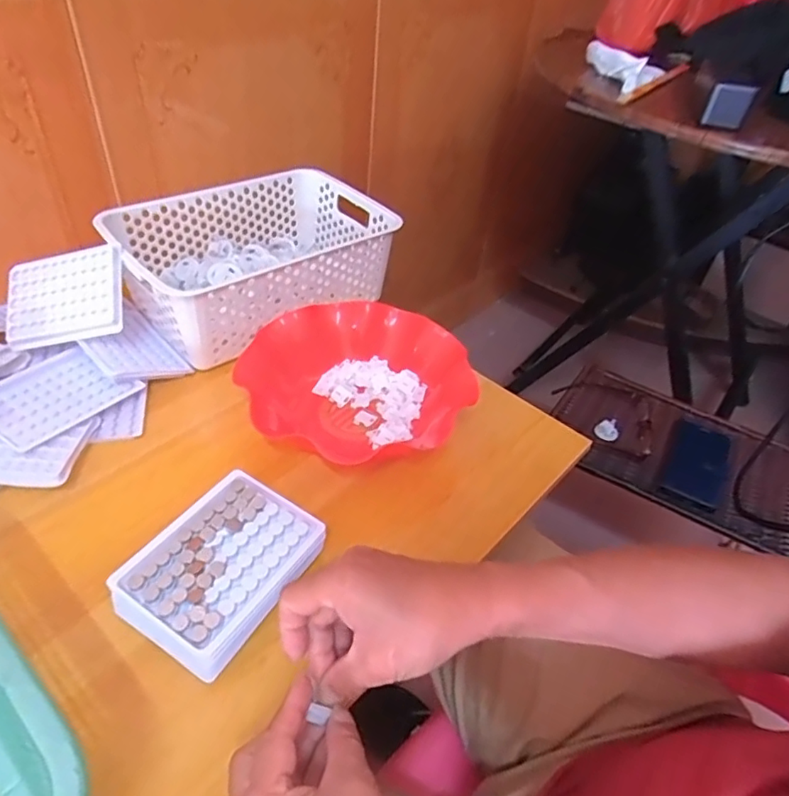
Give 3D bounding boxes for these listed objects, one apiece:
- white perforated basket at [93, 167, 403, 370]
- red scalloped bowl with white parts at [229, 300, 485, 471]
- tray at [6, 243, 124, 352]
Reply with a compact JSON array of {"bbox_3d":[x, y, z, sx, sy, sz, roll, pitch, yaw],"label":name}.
[{"bbox_3d":[-0.167,-0.170,0.696,0.304,0.104,0.201,-30,55,-33],"label":"white perforated basket"},{"bbox_3d":[-0.037,-0.018,0.590,0.226,0.064,0.192,3,43,-5],"label":"red scalloped bowl with white parts"},{"bbox_3d":[-0.337,-0.103,0.581,0.127,0.010,0.092,-10,79,9],"label":"tray"}]

